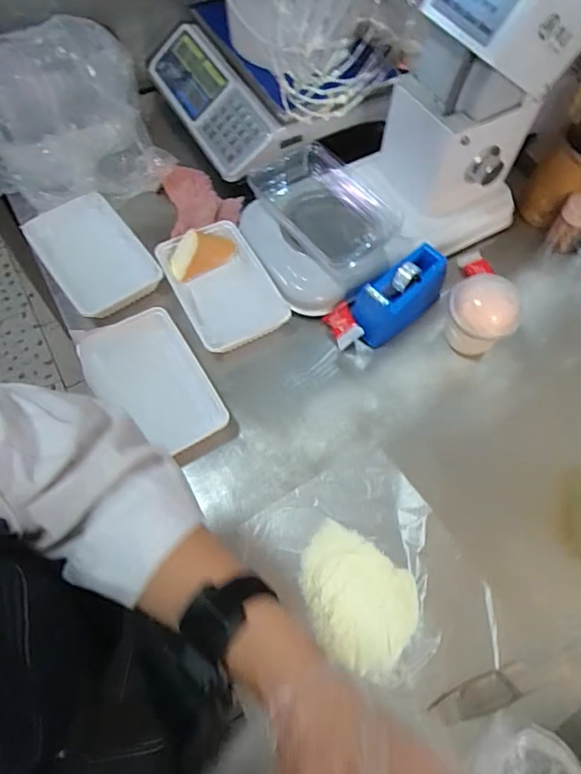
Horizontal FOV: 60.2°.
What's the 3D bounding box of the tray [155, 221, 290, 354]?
[{"bbox_3d":[-0.097,-0.151,0.729,0.138,0.062,0.198,-25,67,-14],"label":"tray"}]

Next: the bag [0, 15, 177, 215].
[{"bbox_3d":[-0.359,-0.393,0.760,0.282,0.172,0.210,-25,67,-14],"label":"bag"}]

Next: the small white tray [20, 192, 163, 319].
[{"bbox_3d":[-0.287,-0.195,0.734,0.131,0.029,0.198,-34,70,-18],"label":"small white tray"}]

